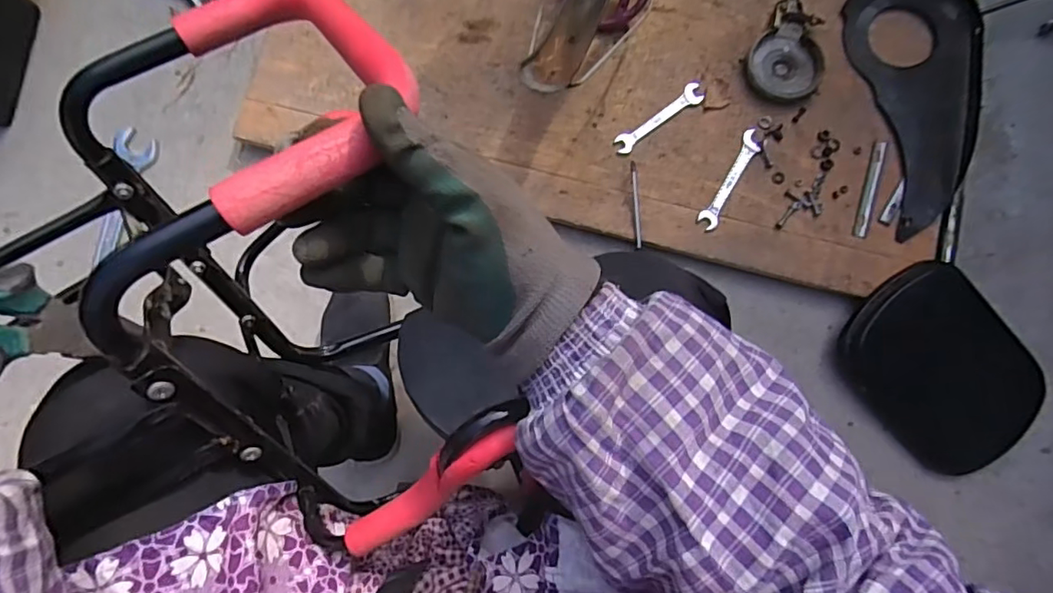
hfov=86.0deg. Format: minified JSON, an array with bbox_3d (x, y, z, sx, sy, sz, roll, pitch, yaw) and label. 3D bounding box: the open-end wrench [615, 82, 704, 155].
[{"bbox_3d":[0.189,-0.253,0.802,0.147,0.004,0.029,-36,84,-5],"label":"open-end wrench"}]

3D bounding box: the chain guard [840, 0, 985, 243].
[{"bbox_3d":[0.556,-0.286,0.790,0.173,0.030,0.387,-3,82,0],"label":"chain guard"}]

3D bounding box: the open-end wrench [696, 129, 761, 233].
[{"bbox_3d":[0.286,-0.164,0.790,0.028,0.005,0.157,31,83,4],"label":"open-end wrench"}]

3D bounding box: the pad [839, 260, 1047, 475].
[{"bbox_3d":[0.572,0.104,0.774,0.213,0.042,0.291,-38,97,4],"label":"pad"}]

